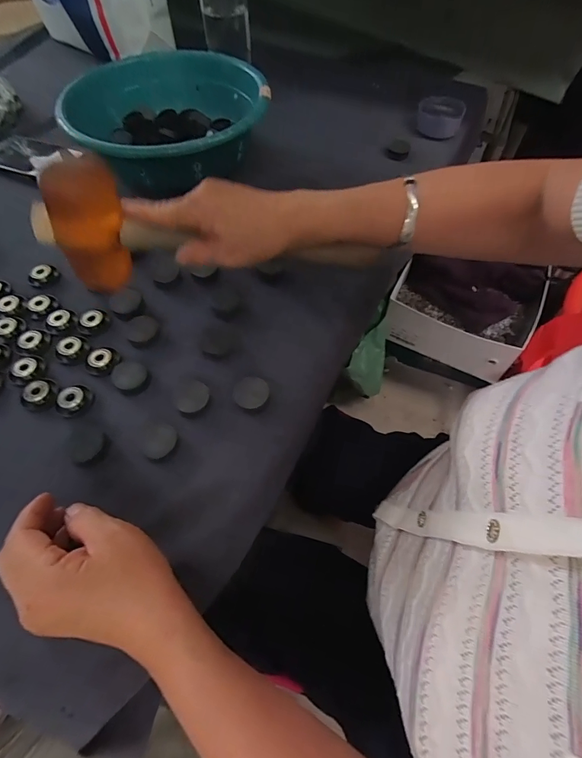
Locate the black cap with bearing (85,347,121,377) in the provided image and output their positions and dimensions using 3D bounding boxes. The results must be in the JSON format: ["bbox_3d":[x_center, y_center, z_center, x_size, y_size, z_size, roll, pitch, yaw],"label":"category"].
[{"bbox_3d":[-0.183,-0.019,0.376,0.030,0.009,0.025,-32,62,-18],"label":"black cap with bearing"}]

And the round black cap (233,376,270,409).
[{"bbox_3d":[-0.036,0.013,0.358,0.031,0.013,0.035,-13,58,-7],"label":"round black cap"}]

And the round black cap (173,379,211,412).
[{"bbox_3d":[-0.093,0.015,0.357,0.034,0.004,0.031,-1,57,1],"label":"round black cap"}]

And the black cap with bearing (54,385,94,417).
[{"bbox_3d":[-0.197,0.019,0.352,0.031,0.012,0.026,-40,64,-21],"label":"black cap with bearing"}]

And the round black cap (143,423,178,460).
[{"bbox_3d":[-0.113,0.053,0.334,0.028,0.005,0.031,12,58,9],"label":"round black cap"}]

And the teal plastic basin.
[{"bbox_3d":[-0.158,-0.346,0.530,0.255,0.078,0.261,-1,57,1],"label":"teal plastic basin"}]

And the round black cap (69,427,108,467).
[{"bbox_3d":[-0.176,0.058,0.335,0.035,0.004,0.031,19,60,13],"label":"round black cap"}]

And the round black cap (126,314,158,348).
[{"bbox_3d":[-0.150,-0.049,0.394,0.032,0.008,0.034,-1,57,1],"label":"round black cap"}]

